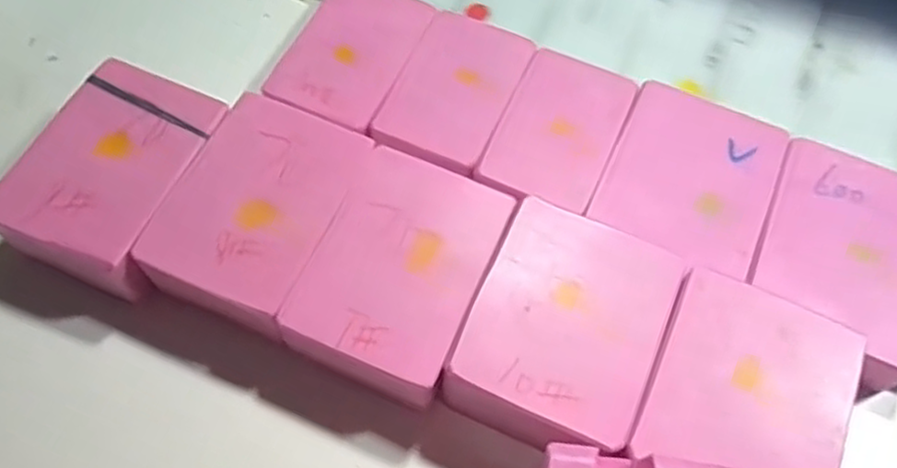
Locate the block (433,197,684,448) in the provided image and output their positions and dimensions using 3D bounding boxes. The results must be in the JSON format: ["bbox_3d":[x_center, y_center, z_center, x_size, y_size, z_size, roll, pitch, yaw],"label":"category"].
[{"bbox_3d":[0.036,0.031,0.226,0.055,0.020,0.073,23,64,9],"label":"block"}]

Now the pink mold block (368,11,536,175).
[{"bbox_3d":[0.002,-0.054,0.286,0.043,0.012,0.069,21,64,8],"label":"pink mold block"}]

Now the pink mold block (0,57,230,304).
[{"bbox_3d":[-0.115,-0.017,0.256,0.052,0.035,0.075,21,64,8],"label":"pink mold block"}]

